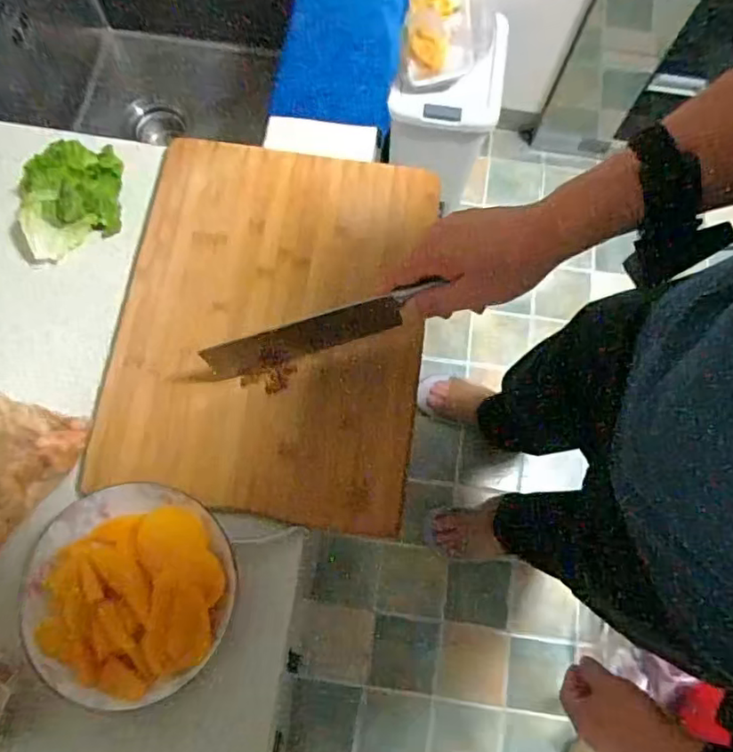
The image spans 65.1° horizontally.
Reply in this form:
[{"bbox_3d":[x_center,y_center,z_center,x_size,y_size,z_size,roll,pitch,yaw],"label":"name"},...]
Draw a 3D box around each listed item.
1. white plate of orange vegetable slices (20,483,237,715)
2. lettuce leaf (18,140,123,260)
[{"bbox_3d":[-0.202,0.181,0.485,0.172,0.030,0.169,0,74,-1],"label":"white plate of orange vegetable slices"},{"bbox_3d":[-0.313,-0.194,0.605,0.093,0.038,0.128,-6,74,-3],"label":"lettuce leaf"}]

